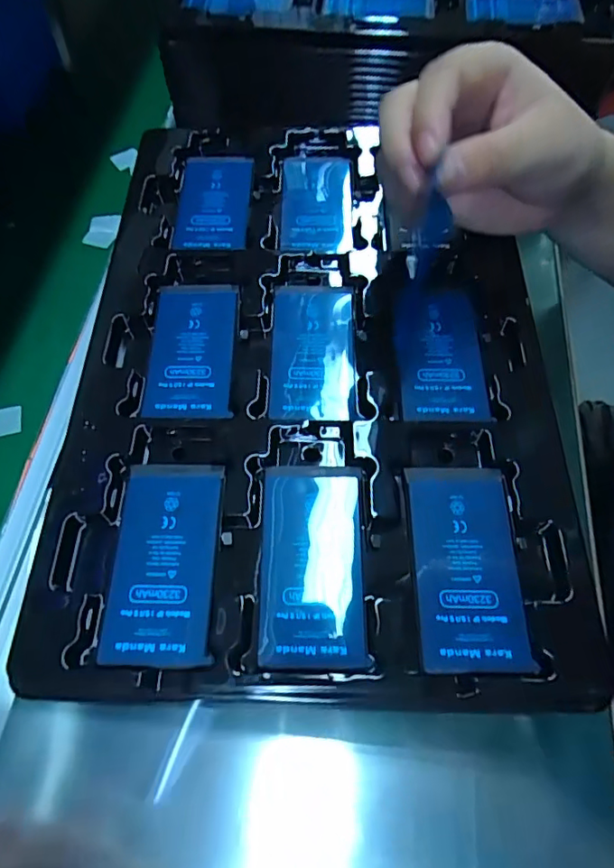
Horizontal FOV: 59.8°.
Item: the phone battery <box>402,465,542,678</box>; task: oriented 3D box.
[{"bbox_3d":[0.066,0.053,0.222,0.043,0.004,0.084,-2,61,2],"label":"phone battery"}]

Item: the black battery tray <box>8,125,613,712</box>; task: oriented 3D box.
[{"bbox_3d":[0.000,-0.043,0.275,0.226,0.016,0.326,-1,62,1],"label":"black battery tray"}]

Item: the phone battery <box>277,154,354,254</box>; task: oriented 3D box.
[{"bbox_3d":[0.005,-0.138,0.323,0.043,0.009,0.080,-1,62,2],"label":"phone battery"}]

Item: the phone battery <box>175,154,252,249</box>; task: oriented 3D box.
[{"bbox_3d":[-0.057,-0.140,0.325,0.045,0.009,0.081,0,62,3],"label":"phone battery"}]

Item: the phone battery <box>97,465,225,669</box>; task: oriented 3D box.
[{"bbox_3d":[-0.060,0.051,0.224,0.044,0.004,0.084,-2,61,2],"label":"phone battery"}]

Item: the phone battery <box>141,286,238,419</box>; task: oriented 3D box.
[{"bbox_3d":[-0.060,-0.044,0.276,0.044,0.005,0.083,-2,61,1],"label":"phone battery"}]

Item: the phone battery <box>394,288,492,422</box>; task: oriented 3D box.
[{"bbox_3d":[0.067,-0.042,0.272,0.041,0.004,0.080,-1,62,1],"label":"phone battery"}]

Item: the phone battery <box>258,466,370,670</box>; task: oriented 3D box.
[{"bbox_3d":[0.002,0.052,0.223,0.043,0.004,0.083,0,62,2],"label":"phone battery"}]

